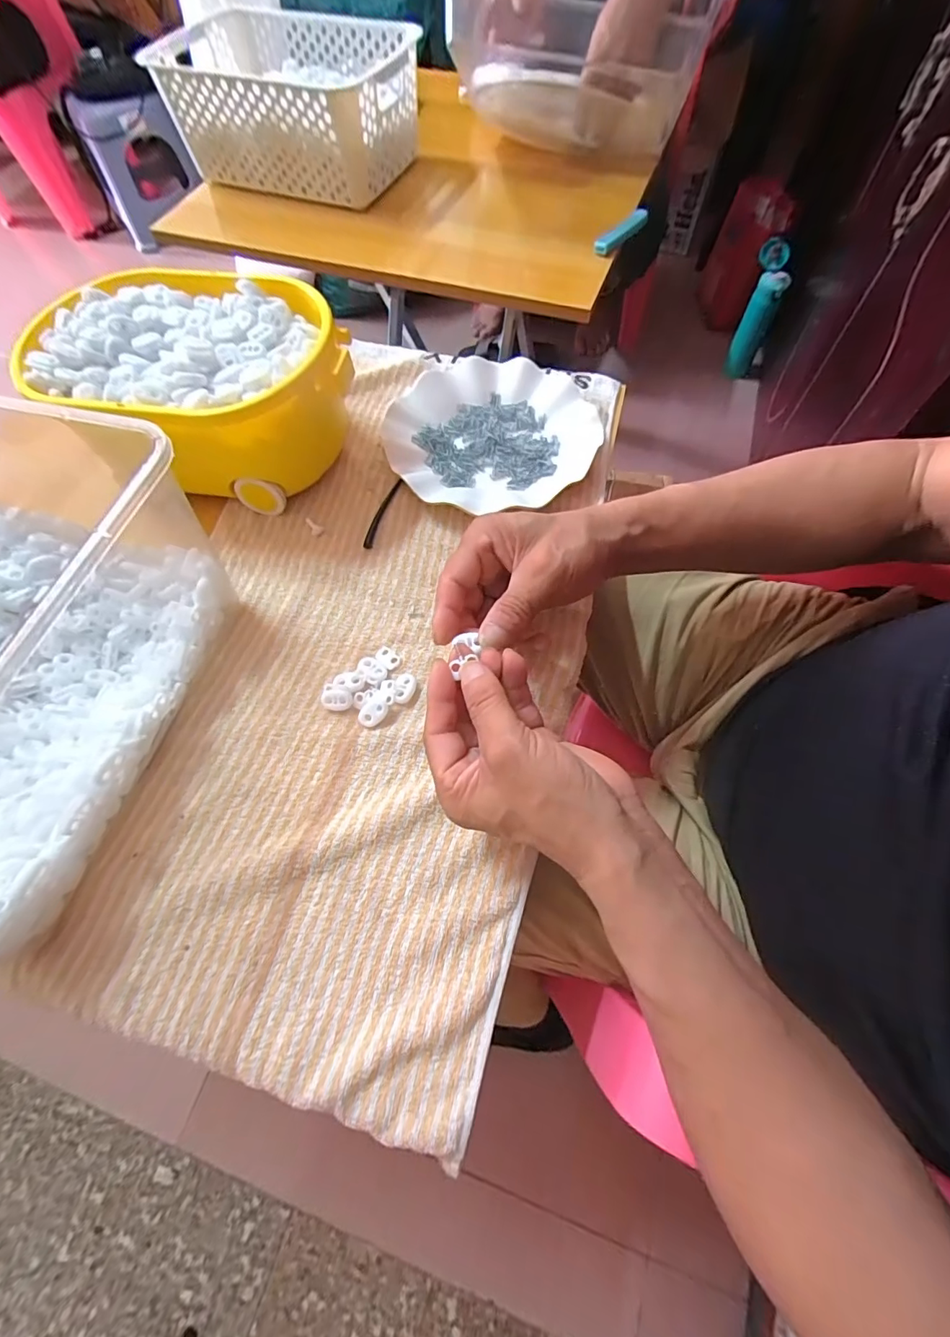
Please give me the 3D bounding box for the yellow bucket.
[{"bbox_3d":[-0.212,-0.224,0.404,0.236,0.109,0.162,14,66,9],"label":"yellow bucket"}]

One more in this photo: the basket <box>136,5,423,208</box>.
[{"bbox_3d":[-0.238,-0.740,0.642,0.304,0.119,0.204,19,67,11],"label":"basket"}]

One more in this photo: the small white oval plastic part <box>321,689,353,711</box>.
[{"bbox_3d":[-0.098,0.023,0.342,0.022,0.011,0.013,3,65,3],"label":"small white oval plastic part"}]

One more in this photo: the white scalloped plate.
[{"bbox_3d":[0.015,-0.216,0.439,0.180,0.026,0.172,-1,65,2],"label":"white scalloped plate"}]

